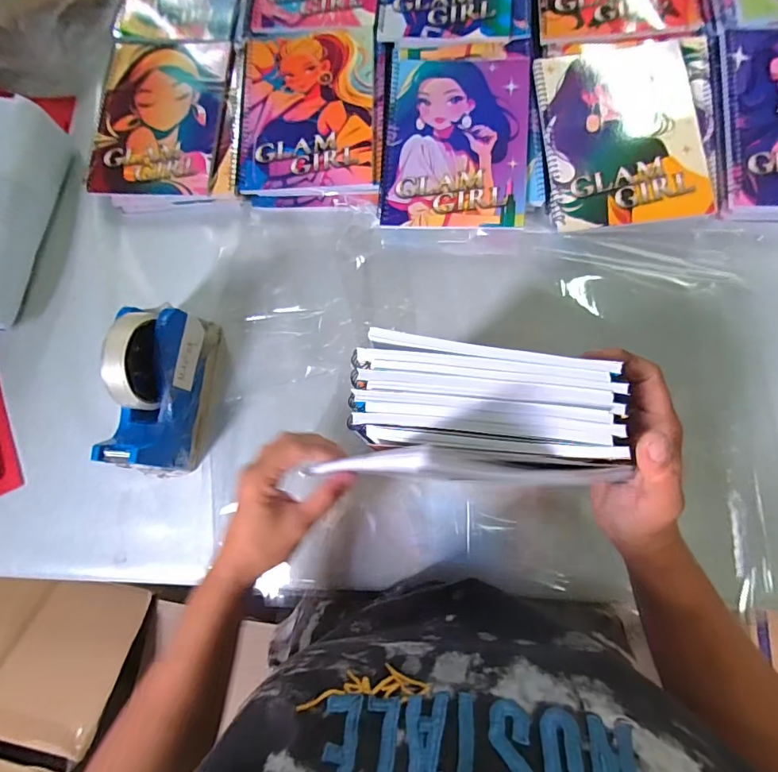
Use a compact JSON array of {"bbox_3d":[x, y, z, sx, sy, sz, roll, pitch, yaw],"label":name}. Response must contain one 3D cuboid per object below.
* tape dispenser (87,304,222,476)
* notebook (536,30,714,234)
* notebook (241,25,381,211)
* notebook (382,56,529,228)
[{"bbox_3d":[-0.222,0.004,0.440,0.060,0.106,0.161,1,81,8],"label":"tape dispenser"},{"bbox_3d":[0.234,-0.258,0.467,0.150,0.017,0.200,-4,80,7],"label":"notebook"},{"bbox_3d":[-0.089,-0.296,0.510,0.152,0.012,0.218,-1,81,8],"label":"notebook"},{"bbox_3d":[0.070,-0.259,0.484,0.146,0.017,0.197,2,81,8],"label":"notebook"}]

